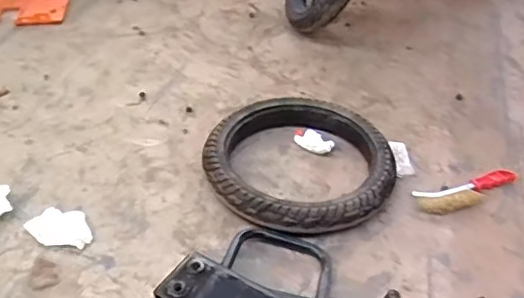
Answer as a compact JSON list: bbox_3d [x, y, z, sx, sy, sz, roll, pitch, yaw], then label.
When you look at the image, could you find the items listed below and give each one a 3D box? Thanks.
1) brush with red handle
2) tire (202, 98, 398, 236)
[{"bbox_3d":[0.399,0.083,1.073,0.228,0.019,0.062,-12,43,-19],"label":"brush with red handle"},{"bbox_3d":[0.075,0.026,1.082,0.349,0.074,0.349,3,40,-2],"label":"tire"}]

